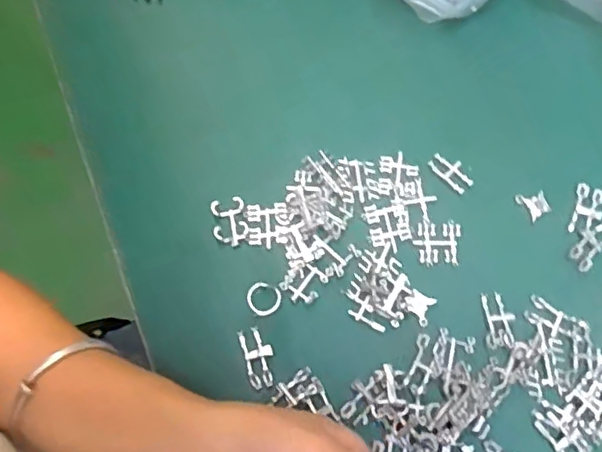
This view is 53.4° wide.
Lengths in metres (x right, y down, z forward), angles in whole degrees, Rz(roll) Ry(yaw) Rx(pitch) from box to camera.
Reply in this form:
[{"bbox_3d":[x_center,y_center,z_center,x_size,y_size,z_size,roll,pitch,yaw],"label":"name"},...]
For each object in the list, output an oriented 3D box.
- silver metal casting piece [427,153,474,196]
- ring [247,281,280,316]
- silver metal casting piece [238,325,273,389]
[{"bbox_3d":[0.096,-0.035,0.381,0.015,0.007,0.029,-43,73,-13],"label":"silver metal casting piece"},{"bbox_3d":[-0.022,0.043,0.357,0.021,0.004,0.019,22,72,11],"label":"ring"},{"bbox_3d":[-0.025,0.075,0.344,0.017,0.004,0.034,-16,69,-3],"label":"silver metal casting piece"}]

